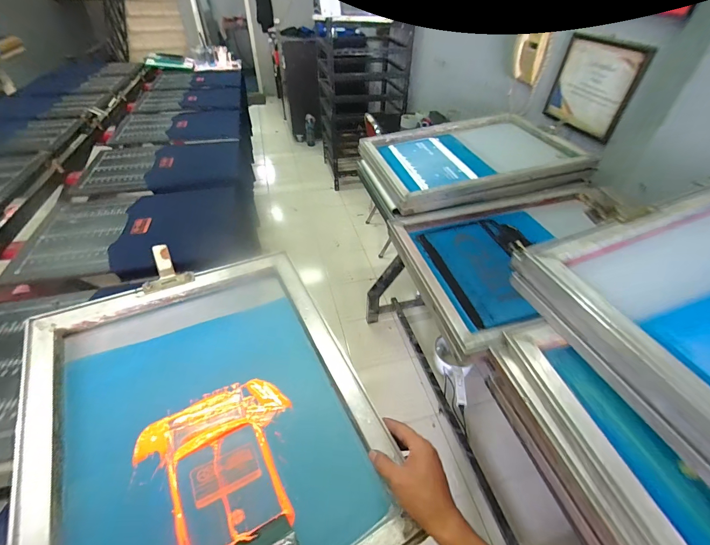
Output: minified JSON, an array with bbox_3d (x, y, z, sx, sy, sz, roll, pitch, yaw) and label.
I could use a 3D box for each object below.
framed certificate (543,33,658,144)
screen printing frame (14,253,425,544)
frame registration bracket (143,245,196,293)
[{"bbox_3d":[0.797,-0.629,1.113,0.012,0.260,0.324,-4,42,-15],"label":"framed certificate"},{"bbox_3d":[-0.200,0.198,0.459,0.399,0.038,0.489,-18,54,-24],"label":"screen printing frame"},{"bbox_3d":[-0.346,-0.013,0.598,0.080,0.008,0.086,-17,75,-28],"label":"frame registration bracket"}]

